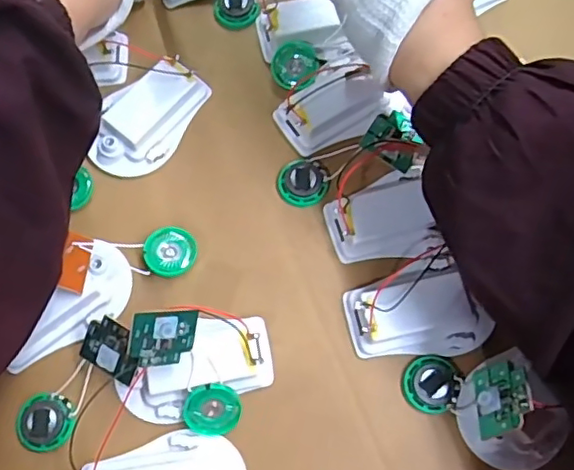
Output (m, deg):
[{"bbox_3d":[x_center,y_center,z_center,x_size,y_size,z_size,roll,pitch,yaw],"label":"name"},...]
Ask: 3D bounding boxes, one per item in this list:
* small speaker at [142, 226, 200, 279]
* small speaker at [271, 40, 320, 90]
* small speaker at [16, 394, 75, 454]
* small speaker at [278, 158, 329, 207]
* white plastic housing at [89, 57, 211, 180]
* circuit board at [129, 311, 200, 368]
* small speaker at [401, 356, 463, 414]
[{"bbox_3d":[-0.064,0.009,0.325,0.026,0.010,0.028,0,74,-2],"label":"small speaker"},{"bbox_3d":[0.005,-0.103,0.358,0.029,0.011,0.029,1,94,14],"label":"small speaker"},{"bbox_3d":[-0.122,0.095,0.296,0.027,0.008,0.028,1,76,-3],"label":"small speaker"},{"bbox_3d":[0.009,-0.031,0.337,0.029,0.008,0.027,19,76,2],"label":"small speaker"},{"bbox_3d":[-0.082,-0.068,0.345,0.041,0.018,0.073,28,77,4],"label":"white plastic housing"},{"bbox_3d":[-0.057,0.049,0.275,0.031,0.005,0.028,4,106,-33],"label":"circuit board"},{"bbox_3d":[0.075,0.076,0.301,0.028,0.009,0.028,1,76,-3],"label":"small speaker"}]

